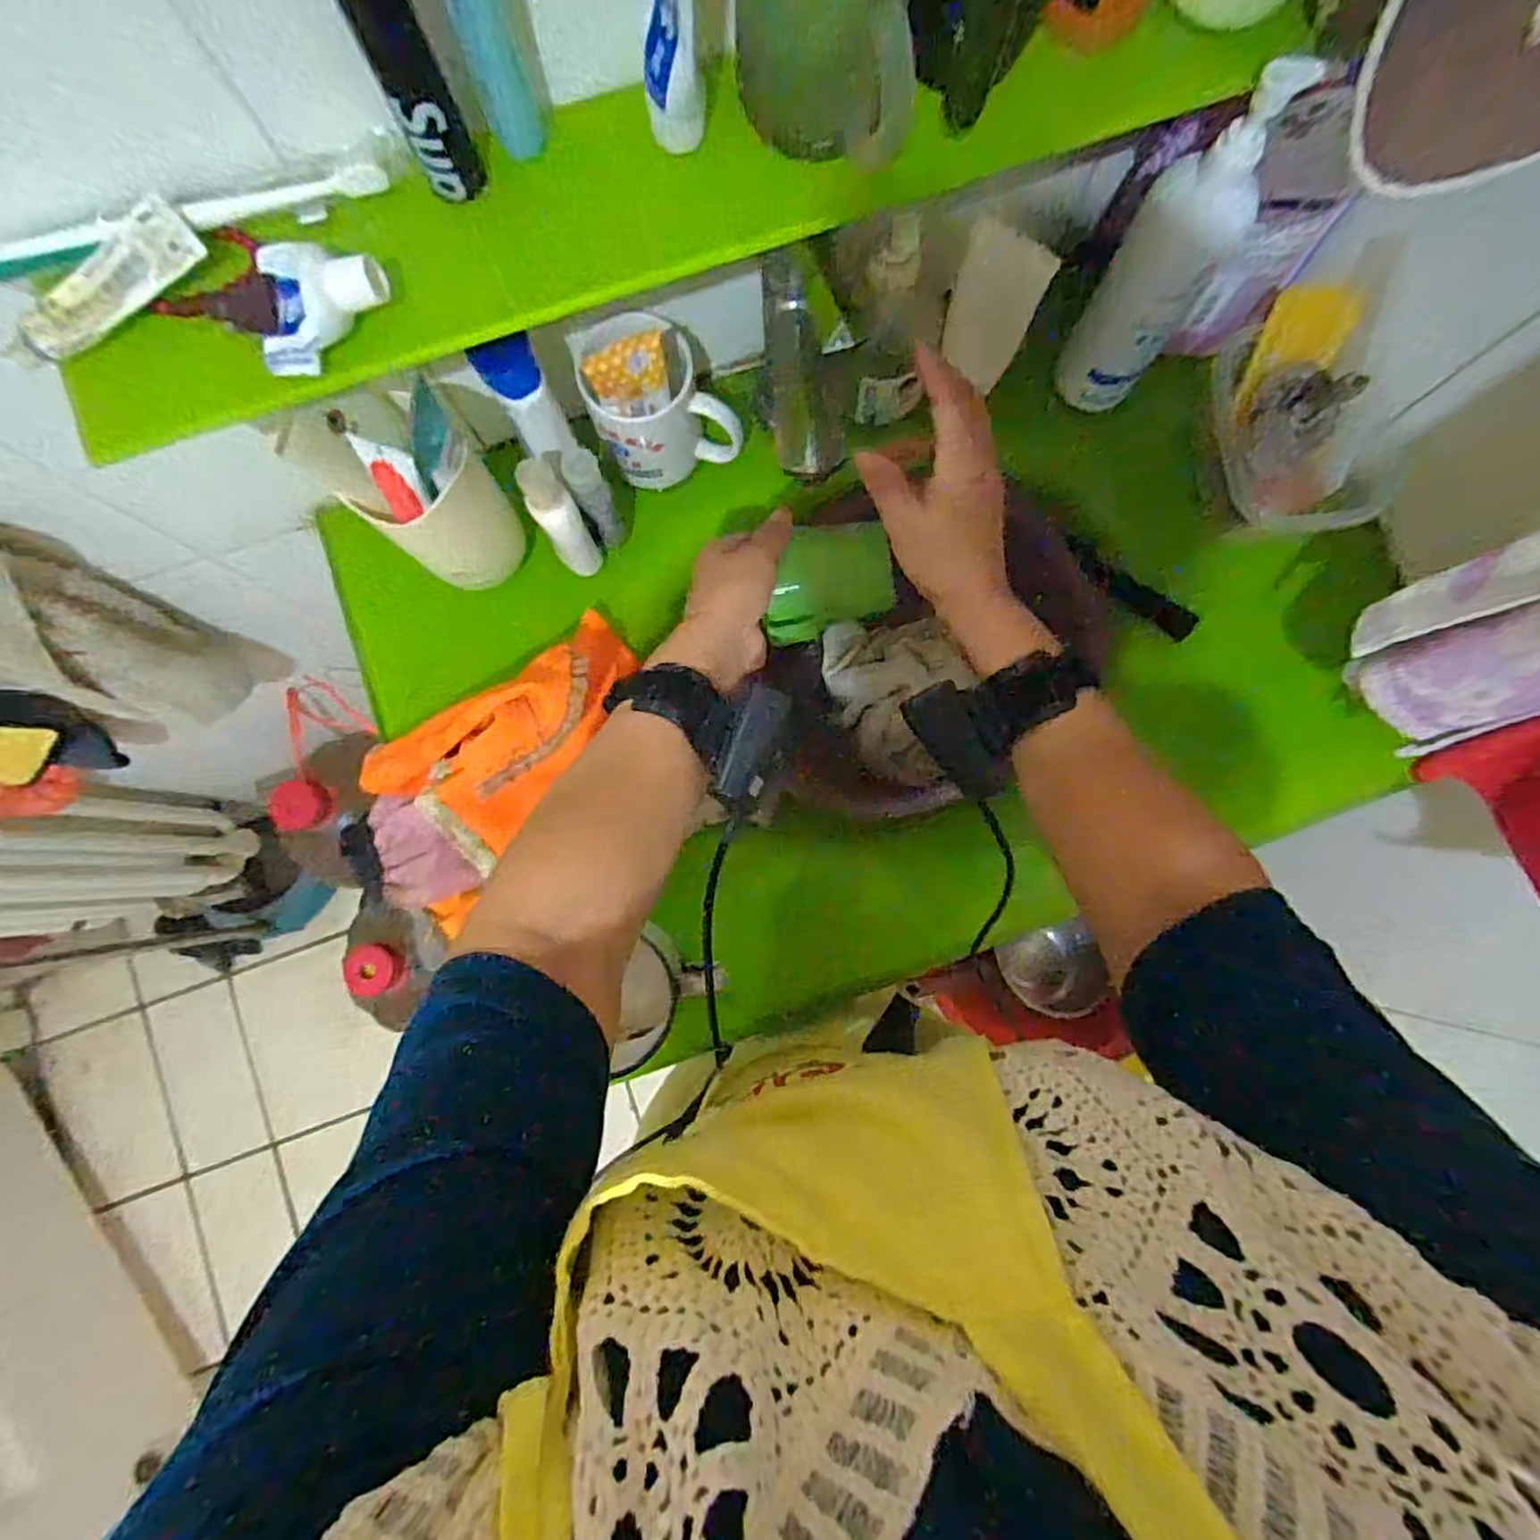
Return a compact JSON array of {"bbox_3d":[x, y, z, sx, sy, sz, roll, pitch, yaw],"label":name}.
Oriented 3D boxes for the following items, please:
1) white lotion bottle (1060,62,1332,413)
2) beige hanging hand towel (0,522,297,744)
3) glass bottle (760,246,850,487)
[{"bbox_3d":[0.255,-0.325,0.460,0.065,0.209,0.048,15,83,3],"label":"white lotion bottle"},{"bbox_3d":[-0.549,-0.104,0.553,0.056,0.361,0.122,25,84,4],"label":"beige hanging hand towel"},{"bbox_3d":[0.019,-0.253,0.452,0.043,0.050,0.135,-12,95,-1],"label":"glass bottle"}]

